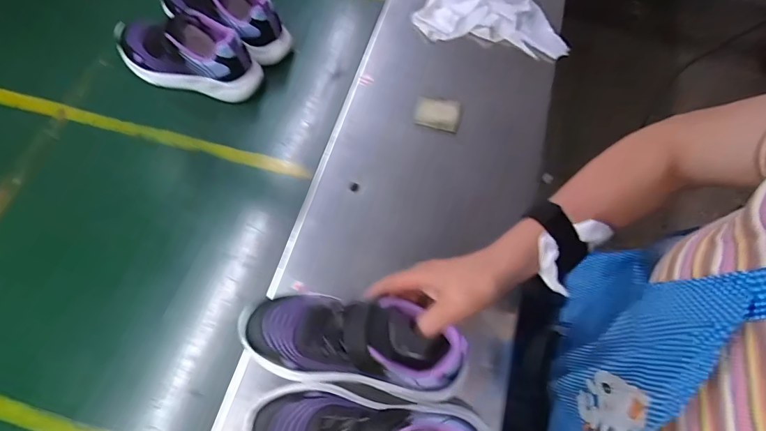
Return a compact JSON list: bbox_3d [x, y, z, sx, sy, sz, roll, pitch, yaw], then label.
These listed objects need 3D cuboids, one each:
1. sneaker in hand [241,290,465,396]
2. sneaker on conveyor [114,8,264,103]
[{"bbox_3d":[-0.035,0.116,0.387,0.207,0.082,0.077,5,65,10],"label":"sneaker in hand"},{"bbox_3d":[-0.282,-0.220,0.579,0.217,0.087,0.071,14,66,6],"label":"sneaker on conveyor"}]

